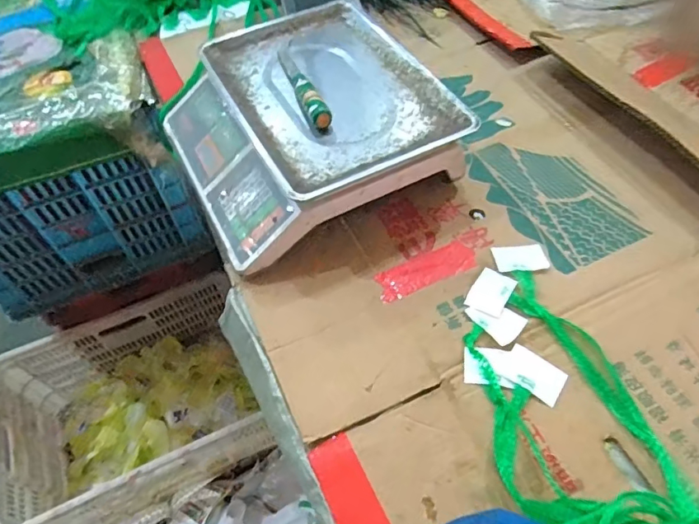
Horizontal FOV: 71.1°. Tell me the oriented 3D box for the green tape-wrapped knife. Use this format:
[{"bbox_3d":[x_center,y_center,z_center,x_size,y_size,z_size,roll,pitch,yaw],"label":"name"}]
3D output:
[{"bbox_3d":[-0.062,-0.233,0.627,0.026,0.026,0.181,-17,57,-9],"label":"green tape-wrapped knife"}]

